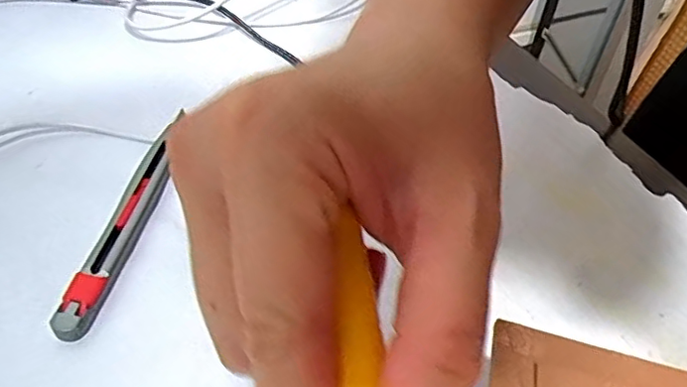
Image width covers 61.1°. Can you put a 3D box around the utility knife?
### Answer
[{"bbox_3d":[-0.109,0.010,0.308,0.020,0.017,0.150,11,47,3],"label":"utility knife"}]

